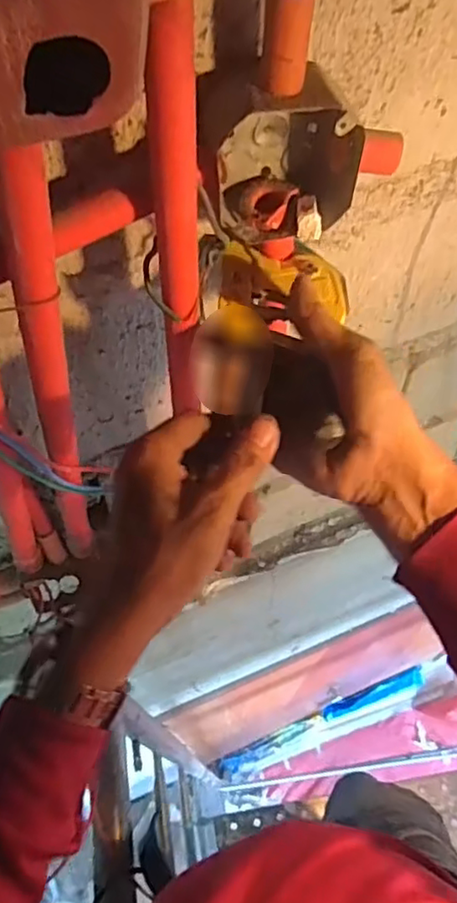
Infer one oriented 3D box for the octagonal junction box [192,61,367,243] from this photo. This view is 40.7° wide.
[{"bbox_3d":[0.028,-0.189,0.389,0.093,0.091,0.061,-12,60,-5],"label":"octagonal junction box"}]

